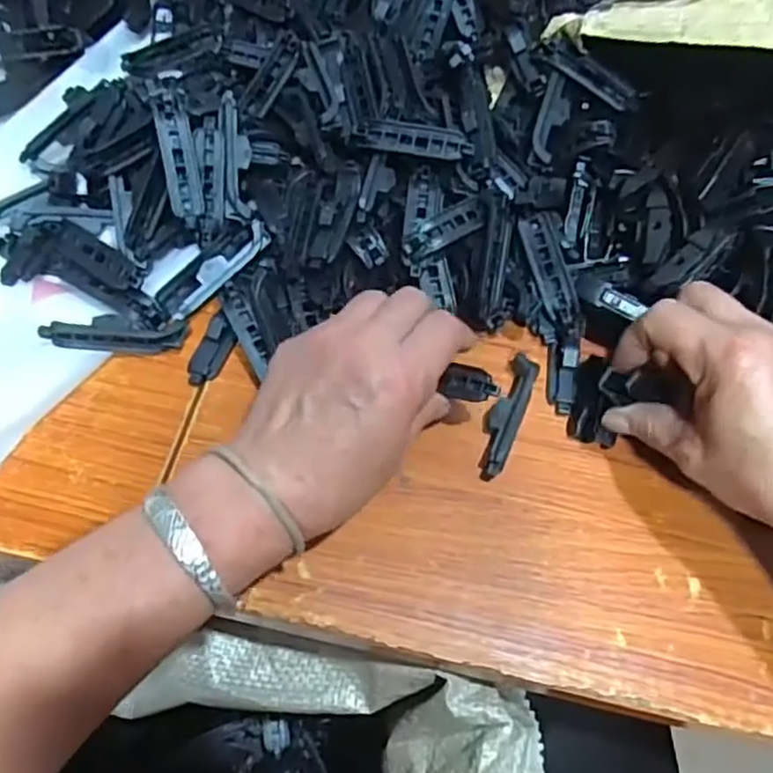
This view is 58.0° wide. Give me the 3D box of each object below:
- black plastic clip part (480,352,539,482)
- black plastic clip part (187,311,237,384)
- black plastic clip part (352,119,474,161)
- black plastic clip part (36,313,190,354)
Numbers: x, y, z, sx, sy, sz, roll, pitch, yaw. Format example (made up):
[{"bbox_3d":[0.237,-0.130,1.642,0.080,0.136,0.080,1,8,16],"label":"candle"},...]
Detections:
[{"bbox_3d":[0.067,0.016,0.388,0.018,0.016,0.074,23,65,8],"label":"black plastic clip part"},{"bbox_3d":[-0.100,-0.021,0.398,0.017,0.011,0.043,23,84,7],"label":"black plastic clip part"},{"bbox_3d":[0.016,-0.147,0.418,0.070,0.013,0.020,11,63,2],"label":"black plastic clip part"},{"bbox_3d":[-0.151,-0.030,0.391,0.075,0.015,0.018,0,68,-23],"label":"black plastic clip part"}]

